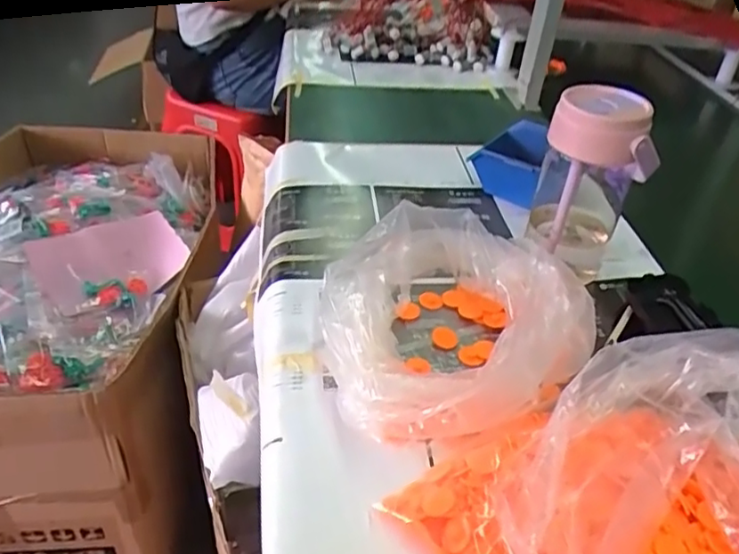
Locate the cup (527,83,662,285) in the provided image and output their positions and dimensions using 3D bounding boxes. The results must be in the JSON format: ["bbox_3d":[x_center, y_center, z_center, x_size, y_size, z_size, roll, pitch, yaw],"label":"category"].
[{"bbox_3d":[0.206,-0.090,0.570,0.093,0.161,0.079,20,40,18],"label":"cup"}]

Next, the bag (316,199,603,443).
[{"bbox_3d":[0.057,0.035,0.496,0.193,0.093,0.200,-17,43,-26],"label":"bag"}]

